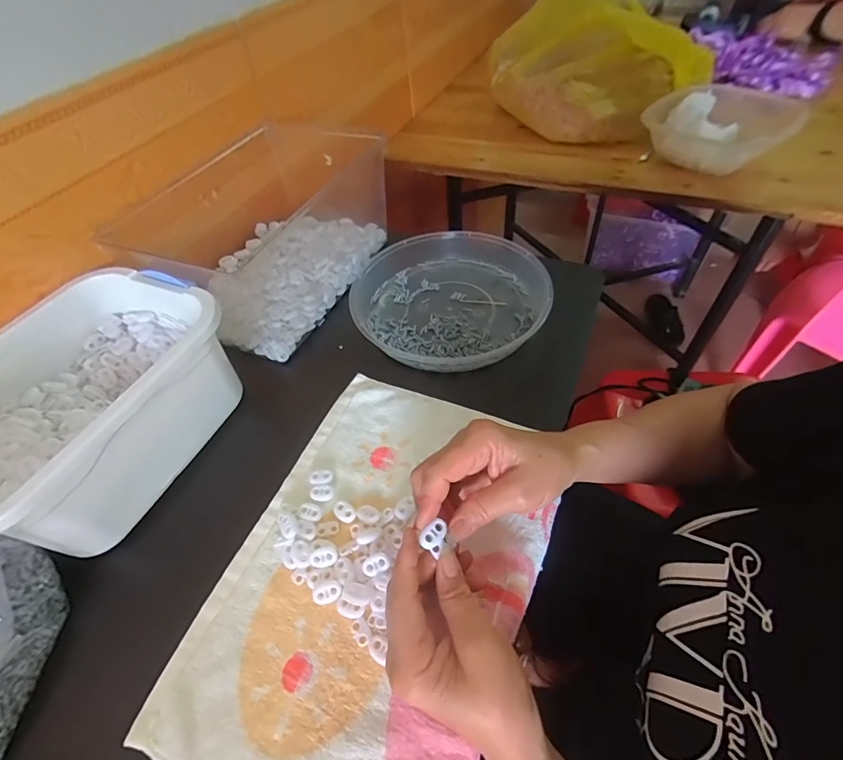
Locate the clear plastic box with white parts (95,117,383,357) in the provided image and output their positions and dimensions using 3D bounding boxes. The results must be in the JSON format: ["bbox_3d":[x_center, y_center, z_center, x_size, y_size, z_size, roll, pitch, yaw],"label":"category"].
[{"bbox_3d":[-0.202,-0.193,0.546,0.215,0.132,0.287,16,55,19],"label":"clear plastic box with white parts"}]

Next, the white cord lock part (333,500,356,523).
[{"bbox_3d":[-0.067,0.115,0.368,0.022,0.004,0.015,35,63,28],"label":"white cord lock part"}]

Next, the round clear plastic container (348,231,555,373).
[{"bbox_3d":[0.034,-0.100,0.510,0.227,0.049,0.222,-3,52,4],"label":"round clear plastic container"}]

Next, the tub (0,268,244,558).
[{"bbox_3d":[-0.305,0.018,0.385,0.191,0.093,0.244,17,55,19],"label":"tub"}]

